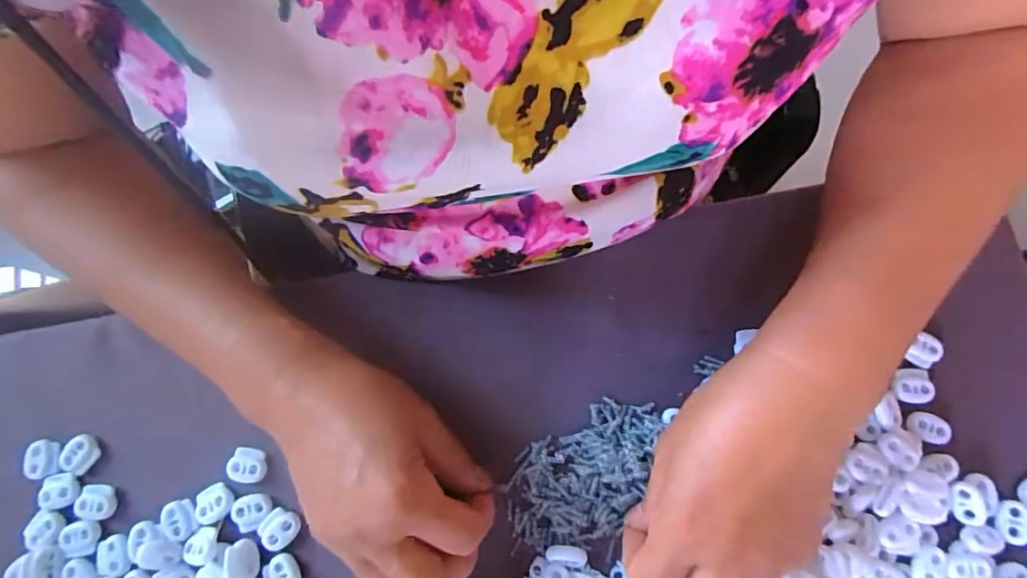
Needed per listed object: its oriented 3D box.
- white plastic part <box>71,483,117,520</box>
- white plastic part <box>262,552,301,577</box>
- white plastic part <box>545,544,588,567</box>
[{"bbox_3d":[-0.240,0.123,0.299,0.020,0.005,0.019,3,79,0],"label":"white plastic part"},{"bbox_3d":[-0.129,0.160,0.289,0.018,0.006,0.022,-29,81,-5],"label":"white plastic part"},{"bbox_3d":[0.029,0.146,0.286,0.021,0.006,0.011,13,80,2],"label":"white plastic part"}]

